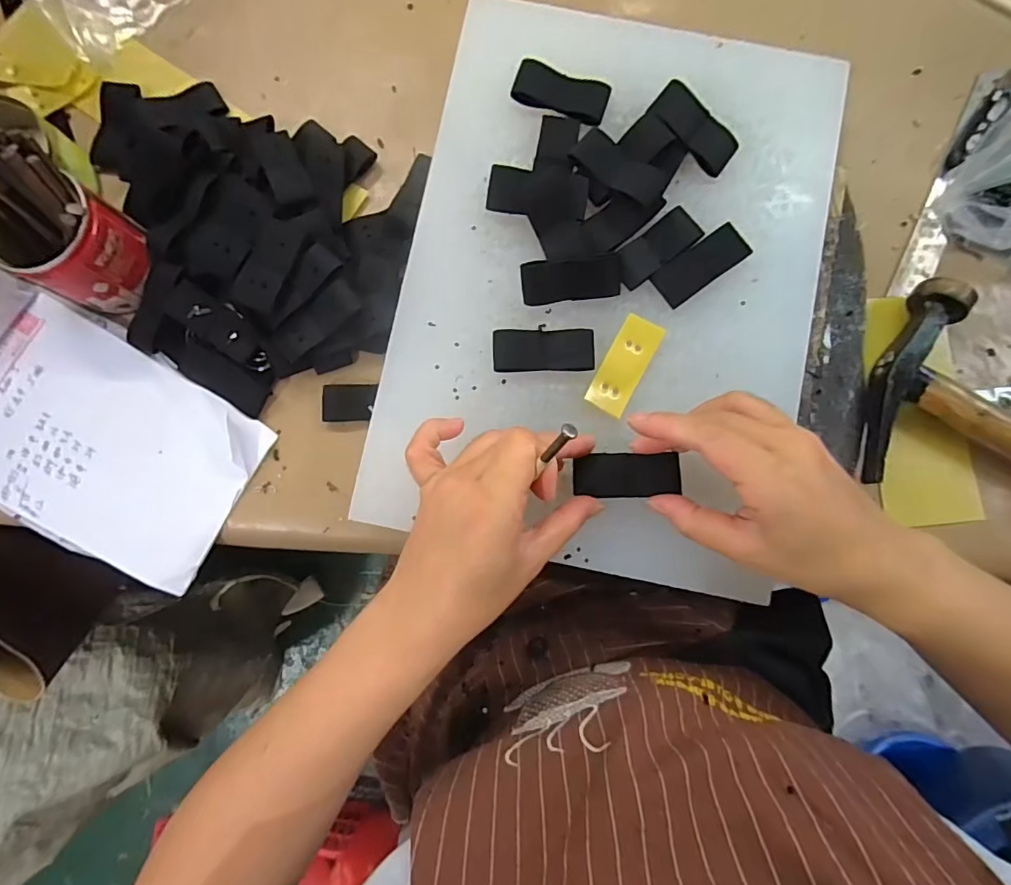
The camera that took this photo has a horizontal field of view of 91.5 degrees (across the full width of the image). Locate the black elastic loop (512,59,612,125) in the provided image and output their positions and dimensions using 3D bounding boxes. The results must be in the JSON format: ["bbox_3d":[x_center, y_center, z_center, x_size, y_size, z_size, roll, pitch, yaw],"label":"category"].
[{"bbox_3d":[0.036,-0.227,0.319,0.061,0.004,0.031,19,84,2],"label":"black elastic loop"}]

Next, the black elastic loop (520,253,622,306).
[{"bbox_3d":[0.041,-0.100,0.303,0.061,0.004,0.025,-8,111,-6],"label":"black elastic loop"}]

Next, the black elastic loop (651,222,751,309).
[{"bbox_3d":[0.123,-0.112,0.310,0.063,0.004,0.025,-36,85,-3],"label":"black elastic loop"}]

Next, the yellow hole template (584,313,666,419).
[{"bbox_3d":[0.074,-0.047,0.302,0.025,0.008,0.062,29,85,3],"label":"yellow hole template"}]

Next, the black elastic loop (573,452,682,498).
[{"bbox_3d":[0.071,0.019,0.286,0.061,0.008,0.025,-2,86,3],"label":"black elastic loop"}]

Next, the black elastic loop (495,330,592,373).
[{"bbox_3d":[0.023,-0.057,0.303,0.061,0.006,0.026,-1,84,0],"label":"black elastic loop"}]

